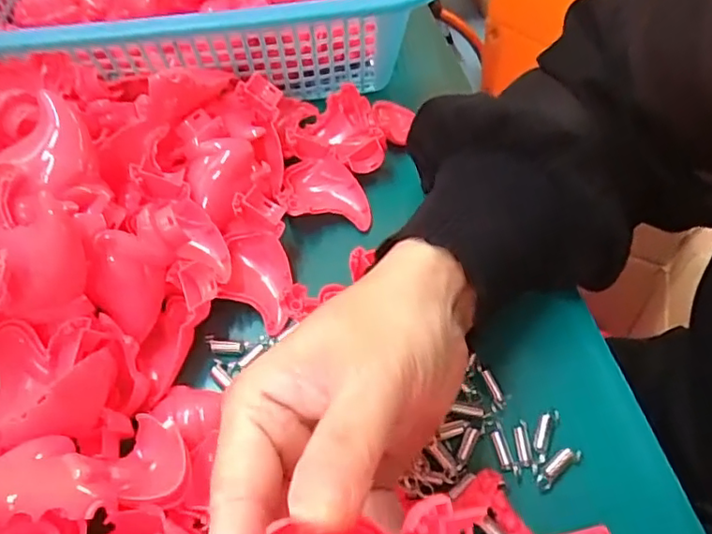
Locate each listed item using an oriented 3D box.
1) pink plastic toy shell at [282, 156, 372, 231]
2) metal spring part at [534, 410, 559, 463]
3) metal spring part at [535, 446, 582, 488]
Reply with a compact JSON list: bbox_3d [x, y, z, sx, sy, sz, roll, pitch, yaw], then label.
[{"bbox_3d":[-0.019,-0.048,0.370,0.051,0.018,0.050,-5,52,0],"label":"pink plastic toy shell"},{"bbox_3d":[0.088,0.076,0.273,0.007,0.004,0.026,20,56,18],"label":"metal spring part"},{"bbox_3d":[0.091,0.088,0.263,0.025,0.004,0.009,-35,58,-22],"label":"metal spring part"}]

